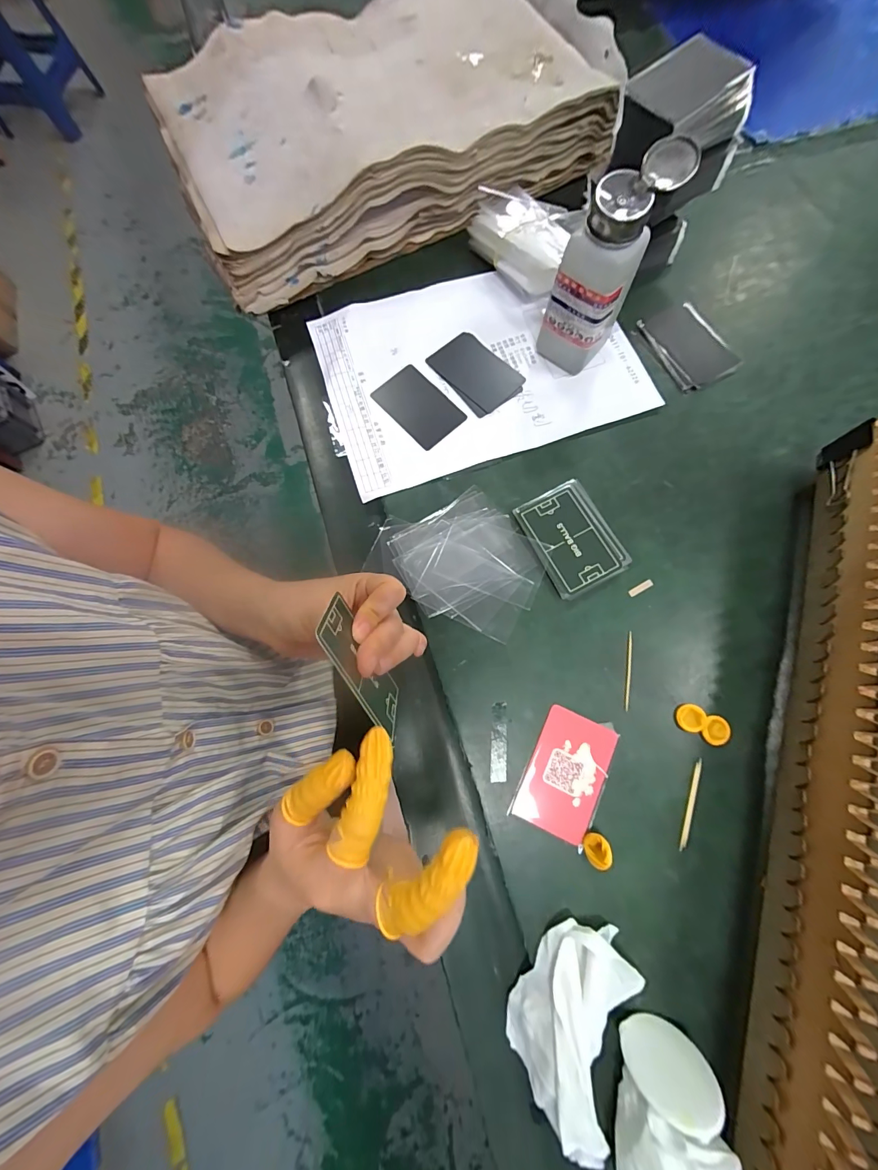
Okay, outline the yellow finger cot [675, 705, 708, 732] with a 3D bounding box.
[{"bbox_3d":[0.193,0.102,0.296,0.020,0.006,0.020,0,77,1],"label":"yellow finger cot"}]

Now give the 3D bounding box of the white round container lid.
[{"bbox_3d":[0.139,0.291,0.232,0.049,0.050,0.004,2,98,9],"label":"white round container lid"}]

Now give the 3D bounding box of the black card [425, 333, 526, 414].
[{"bbox_3d":[0.035,-0.209,0.376,0.052,0.004,0.086,-43,80,-8],"label":"black card"}]

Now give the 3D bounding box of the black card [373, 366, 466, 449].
[{"bbox_3d":[-0.020,-0.173,0.376,0.053,0.004,0.084,-42,80,-8],"label":"black card"}]

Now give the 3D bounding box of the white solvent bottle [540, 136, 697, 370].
[{"bbox_3d":[0.132,-0.252,0.317,0.054,0.137,0.067,40,81,9],"label":"white solvent bottle"}]

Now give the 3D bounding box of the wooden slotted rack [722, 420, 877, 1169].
[{"bbox_3d":[0.252,0.160,0.245,0.069,0.082,0.569,18,78,5],"label":"wooden slotted rack"}]

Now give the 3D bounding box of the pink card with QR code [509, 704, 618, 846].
[{"bbox_3d":[0.096,0.143,0.292,0.055,0.004,0.087,25,79,6],"label":"pink card with QR code"}]

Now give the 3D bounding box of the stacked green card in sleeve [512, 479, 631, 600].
[{"bbox_3d":[0.114,-0.041,0.330,0.068,0.008,0.090,-26,78,-5],"label":"stacked green card in sleeve"}]

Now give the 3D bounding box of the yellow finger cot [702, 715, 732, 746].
[{"bbox_3d":[0.211,0.111,0.294,0.020,0.004,0.020,0,77,1],"label":"yellow finger cot"}]

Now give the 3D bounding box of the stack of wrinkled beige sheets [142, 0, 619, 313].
[{"bbox_3d":[-0.058,-0.485,0.403,0.427,0.080,0.243,-26,78,-5],"label":"stack of wrinkled beige sheets"}]

